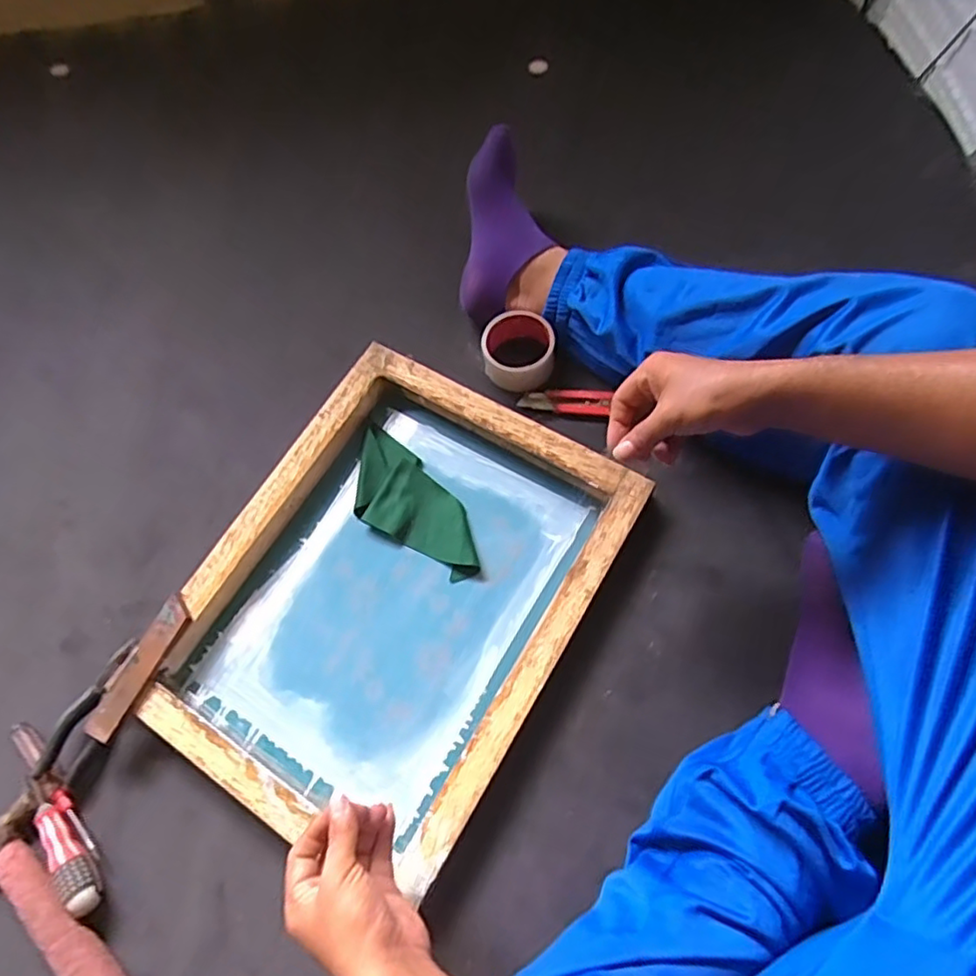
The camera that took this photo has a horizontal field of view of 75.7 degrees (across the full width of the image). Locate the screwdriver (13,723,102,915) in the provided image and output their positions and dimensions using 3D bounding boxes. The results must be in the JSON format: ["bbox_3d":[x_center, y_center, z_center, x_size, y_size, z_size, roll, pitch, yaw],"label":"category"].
[{"bbox_3d":[-0.432,0.323,0.629,0.036,0.038,0.205,-38,70,-10],"label":"screwdriver"}]

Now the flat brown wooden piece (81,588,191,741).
[{"bbox_3d":[-0.360,0.184,0.652,0.034,0.010,0.152,24,70,14],"label":"flat brown wooden piece"}]

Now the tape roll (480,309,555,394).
[{"bbox_3d":[0.036,-0.164,0.757,0.086,0.057,0.086,-2,66,5],"label":"tape roll"}]

